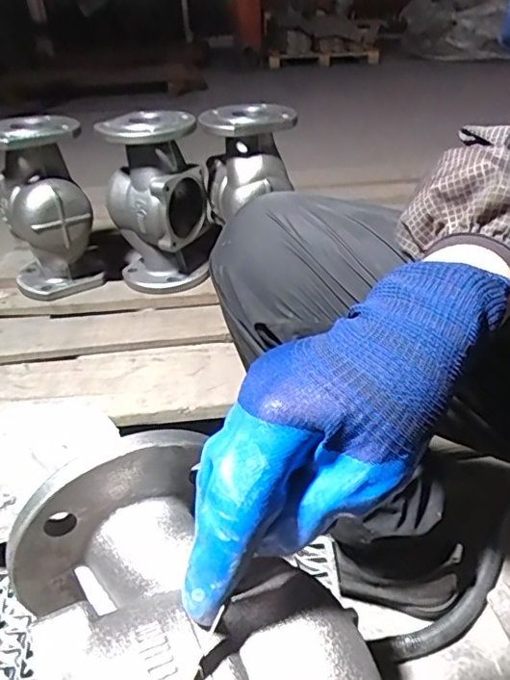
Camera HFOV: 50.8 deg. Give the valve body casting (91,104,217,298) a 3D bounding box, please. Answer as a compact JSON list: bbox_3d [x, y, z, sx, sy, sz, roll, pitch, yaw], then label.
[{"bbox_3d":[-0.157,-0.223,0.913,0.179,0.282,0.174,-5,32,-4],"label":"valve body casting"}]

